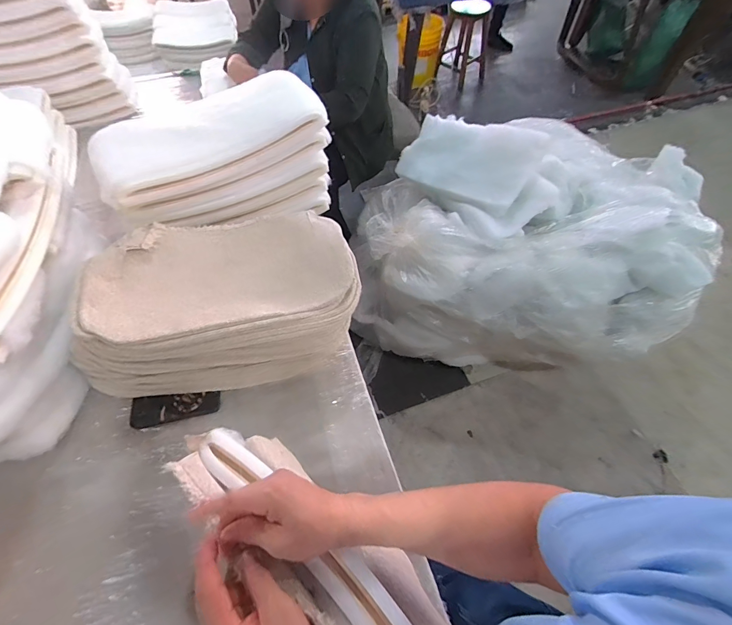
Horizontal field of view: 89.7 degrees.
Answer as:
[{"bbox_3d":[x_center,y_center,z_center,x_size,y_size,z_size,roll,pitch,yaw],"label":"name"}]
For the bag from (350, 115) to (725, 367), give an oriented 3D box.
[{"bbox_3d":[0.522,-0.263,1.423,1.111,0.681,0.804,4,58,3],"label":"bag"}]

